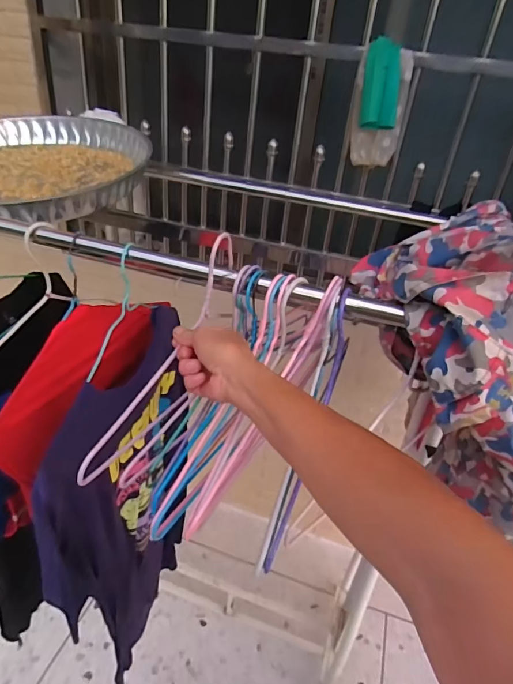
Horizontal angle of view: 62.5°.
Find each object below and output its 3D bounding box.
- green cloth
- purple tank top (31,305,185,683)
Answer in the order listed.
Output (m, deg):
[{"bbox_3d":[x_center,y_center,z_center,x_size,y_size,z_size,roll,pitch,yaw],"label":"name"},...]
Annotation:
[{"bbox_3d":[0.258,-0.525,0.864,0.081,0.152,0.043,11,32,7],"label":"green cloth"},{"bbox_3d":[-0.219,0.301,0.730,0.042,0.691,0.363,13,32,9],"label":"purple tank top"}]

